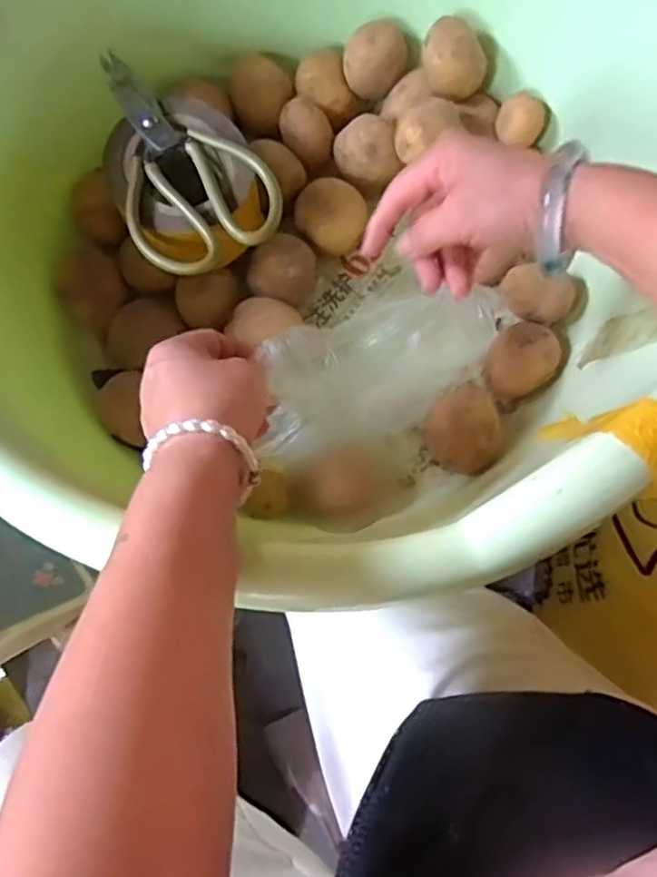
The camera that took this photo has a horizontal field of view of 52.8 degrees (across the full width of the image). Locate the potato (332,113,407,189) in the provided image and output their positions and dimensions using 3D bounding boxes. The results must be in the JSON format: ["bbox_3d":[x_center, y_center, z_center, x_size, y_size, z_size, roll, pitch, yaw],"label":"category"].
[{"bbox_3d":[0.032,-0.249,0.576,0.042,0.042,0.054,-27,74,-8],"label":"potato"}]

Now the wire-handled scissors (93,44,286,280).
[{"bbox_3d":[-0.116,-0.217,0.504,0.112,0.021,0.192,-27,74,-8],"label":"wire-handled scissors"}]

